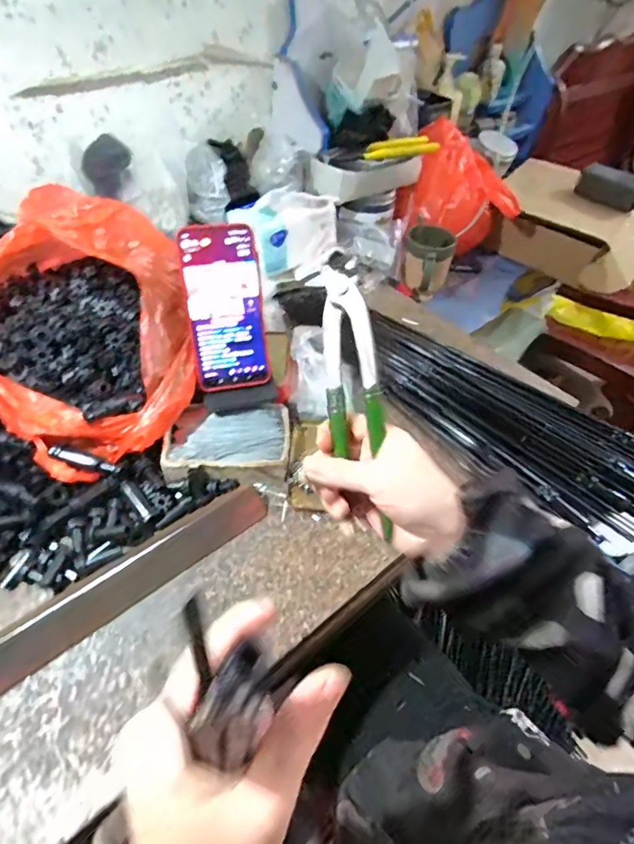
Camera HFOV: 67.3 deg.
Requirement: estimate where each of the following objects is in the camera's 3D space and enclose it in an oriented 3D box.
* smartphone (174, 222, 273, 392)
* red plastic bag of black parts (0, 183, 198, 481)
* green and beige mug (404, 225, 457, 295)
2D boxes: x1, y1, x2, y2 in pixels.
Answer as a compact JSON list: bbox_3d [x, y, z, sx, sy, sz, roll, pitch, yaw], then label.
[{"bbox_3d":[-0.094,-0.116,0.493,0.081,0.162,0.009,-11,18,-12],"label":"smartphone"},{"bbox_3d":[-0.239,-0.100,0.487,0.206,0.152,0.273,-11,51,-14],"label":"red plastic bag of black parts"},{"bbox_3d":[0.188,-0.277,0.820,0.083,0.102,0.076,16,49,9],"label":"green and beige mug"}]

